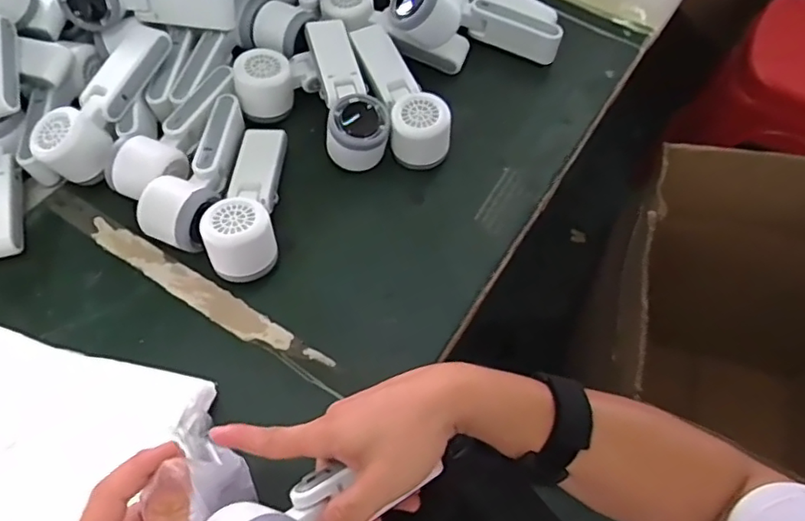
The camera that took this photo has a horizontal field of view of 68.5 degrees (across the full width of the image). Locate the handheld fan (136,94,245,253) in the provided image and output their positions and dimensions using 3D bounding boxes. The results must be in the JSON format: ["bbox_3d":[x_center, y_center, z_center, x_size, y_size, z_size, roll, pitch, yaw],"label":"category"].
[{"bbox_3d":[-0.189,-0.085,0.558,0.059,0.058,0.166,12,63,7],"label":"handheld fan"}]

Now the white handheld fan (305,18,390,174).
[{"bbox_3d":[-0.056,-0.168,0.599,0.060,0.058,0.158,-12,62,-6],"label":"white handheld fan"}]

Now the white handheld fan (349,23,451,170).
[{"bbox_3d":[-0.001,-0.169,0.605,0.056,0.050,0.162,-18,63,-9],"label":"white handheld fan"}]

